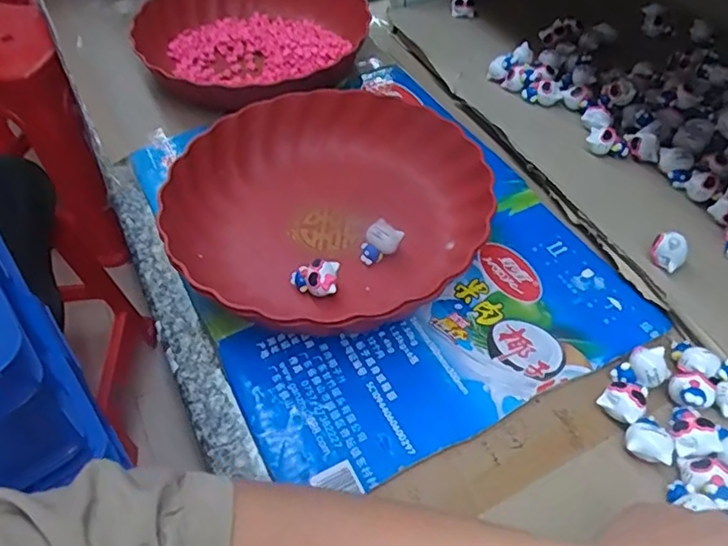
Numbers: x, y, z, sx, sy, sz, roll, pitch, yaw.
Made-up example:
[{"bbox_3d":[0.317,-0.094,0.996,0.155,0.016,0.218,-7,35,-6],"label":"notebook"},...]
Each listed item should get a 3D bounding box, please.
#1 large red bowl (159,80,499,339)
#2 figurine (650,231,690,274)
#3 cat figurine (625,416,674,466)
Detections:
[{"bbox_3d":[-0.033,-0.053,0.466,0.225,0.056,0.239,-2,50,2],"label":"large red bowl"},{"bbox_3d":[0.215,-0.013,0.422,0.017,0.030,0.022,-29,54,-20],"label":"figurine"},{"bbox_3d":[0.170,0.100,0.355,0.026,0.017,0.026,17,53,16],"label":"cat figurine"}]

